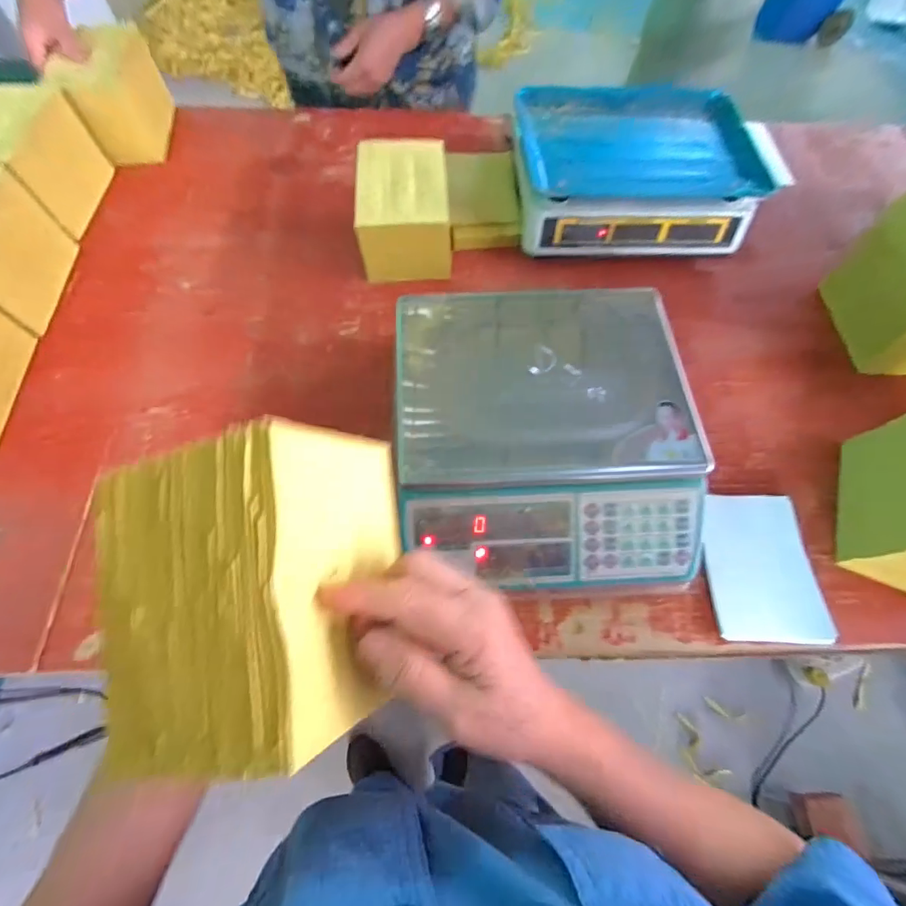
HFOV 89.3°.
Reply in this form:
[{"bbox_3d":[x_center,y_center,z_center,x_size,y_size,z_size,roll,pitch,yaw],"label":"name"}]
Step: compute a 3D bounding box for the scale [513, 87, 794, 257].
[{"bbox_3d":[0.252,-0.415,0.665,0.326,0.094,0.251,-3,66,-4],"label":"scale"}]

